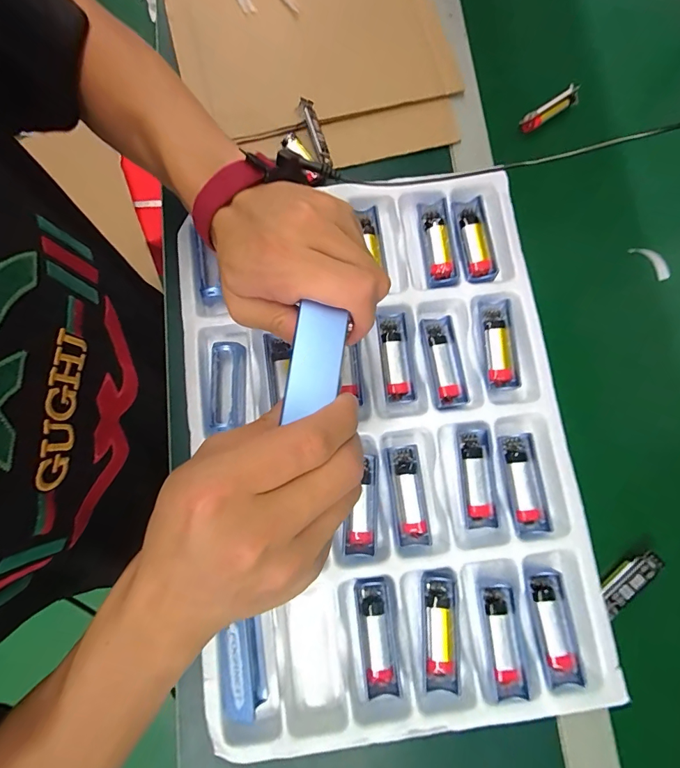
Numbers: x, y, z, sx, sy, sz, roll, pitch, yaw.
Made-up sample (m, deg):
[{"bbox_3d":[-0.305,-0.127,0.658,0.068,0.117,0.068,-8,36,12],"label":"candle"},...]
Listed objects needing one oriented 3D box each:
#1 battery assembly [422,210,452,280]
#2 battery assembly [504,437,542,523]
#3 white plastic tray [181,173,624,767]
[{"bbox_3d":[0.092,-0.128,0.374,0.020,0.015,0.068,-6,79,-3],"label":"battery assembly"},{"bbox_3d":[0.151,0.082,0.333,0.018,0.011,0.070,-6,79,-3],"label":"battery assembly"},{"bbox_3d":[0.033,0.043,0.342,0.307,0.029,0.447,-7,79,-3],"label":"white plastic tray"}]

